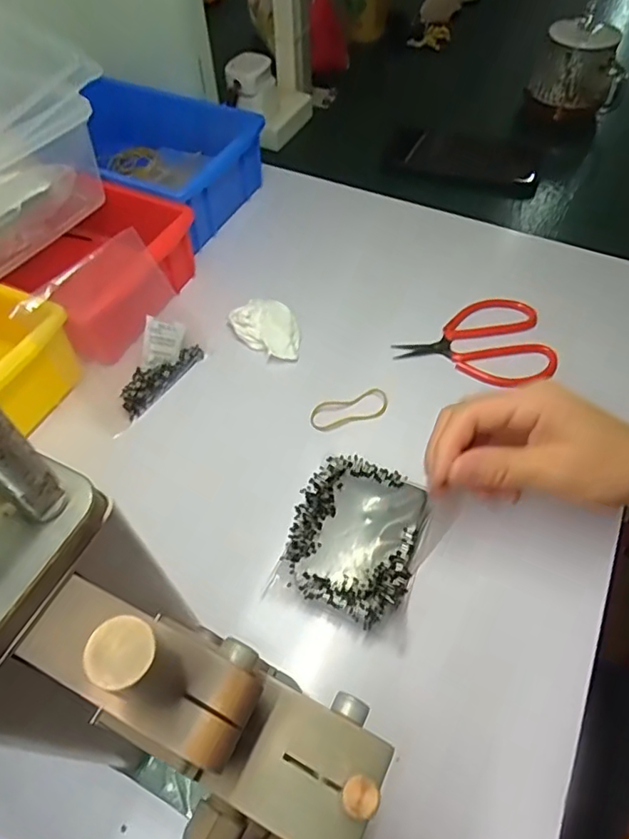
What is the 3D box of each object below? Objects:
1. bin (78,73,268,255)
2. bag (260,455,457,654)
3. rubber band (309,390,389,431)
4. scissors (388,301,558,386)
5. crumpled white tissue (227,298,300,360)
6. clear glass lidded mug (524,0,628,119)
[{"bbox_3d":[-0.160,-0.233,0.507,0.193,0.065,0.131,20,59,14],"label":"bin"},{"bbox_3d":[0.028,0.070,0.325,0.082,0.019,0.092,21,59,15],"label":"bag"},{"bbox_3d":[0.025,-0.006,0.388,0.057,0.007,0.024,-17,58,-10],"label":"rubber band"},{"bbox_3d":[0.117,-0.056,0.420,0.111,0.013,0.078,-4,56,-1],"label":"scissors"},{"bbox_3d":[-0.033,-0.070,0.421,0.060,0.019,0.039,38,65,23],"label":"crumpled white tissue"},{"bbox_3d":[0.289,-0.391,0.615,0.085,0.075,0.078,-9,57,-5],"label":"clear glass lidded mug"}]

